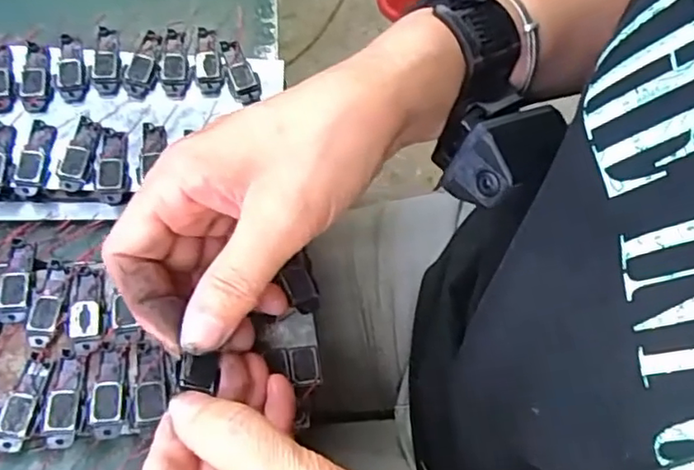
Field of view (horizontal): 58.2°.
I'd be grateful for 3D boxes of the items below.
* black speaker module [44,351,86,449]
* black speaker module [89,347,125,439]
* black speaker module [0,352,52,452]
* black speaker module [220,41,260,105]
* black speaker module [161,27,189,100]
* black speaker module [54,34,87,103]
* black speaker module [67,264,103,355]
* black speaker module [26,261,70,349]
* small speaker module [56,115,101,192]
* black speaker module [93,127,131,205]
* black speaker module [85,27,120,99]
[{"bbox_3d":[-0.119,0.068,0.261,0.014,0.004,0.039,1,62,-9],"label":"black speaker module"},{"bbox_3d":[-0.102,0.066,0.264,0.014,0.004,0.037,-9,66,-8],"label":"black speaker module"},{"bbox_3d":[-0.134,0.069,0.260,0.014,0.004,0.039,9,61,3],"label":"black speaker module"},{"bbox_3d":[-0.058,-0.089,0.336,0.016,0.004,0.038,-17,67,-11],"label":"black speaker module"},{"bbox_3d":[-0.093,-0.092,0.335,0.014,0.004,0.041,-2,73,-13],"label":"black speaker module"},{"bbox_3d":[-0.146,-0.089,0.328,0.015,0.005,0.043,-11,66,-9],"label":"black speaker module"},{"bbox_3d":[-0.117,0.032,0.278,0.014,0.004,0.041,-8,65,-7],"label":"black speaker module"},{"bbox_3d":[-0.133,0.030,0.279,0.013,0.004,0.040,5,60,-3],"label":"black speaker module"},{"bbox_3d":[-0.135,-0.041,0.314,0.018,0.008,0.038,6,64,-1],"label":"small speaker module"},{"bbox_3d":[-0.119,-0.035,0.315,0.016,0.009,0.037,-8,65,-7],"label":"black speaker module"},{"bbox_3d":[-0.130,-0.093,0.331,0.016,0.006,0.044,-11,66,-8],"label":"black speaker module"}]

